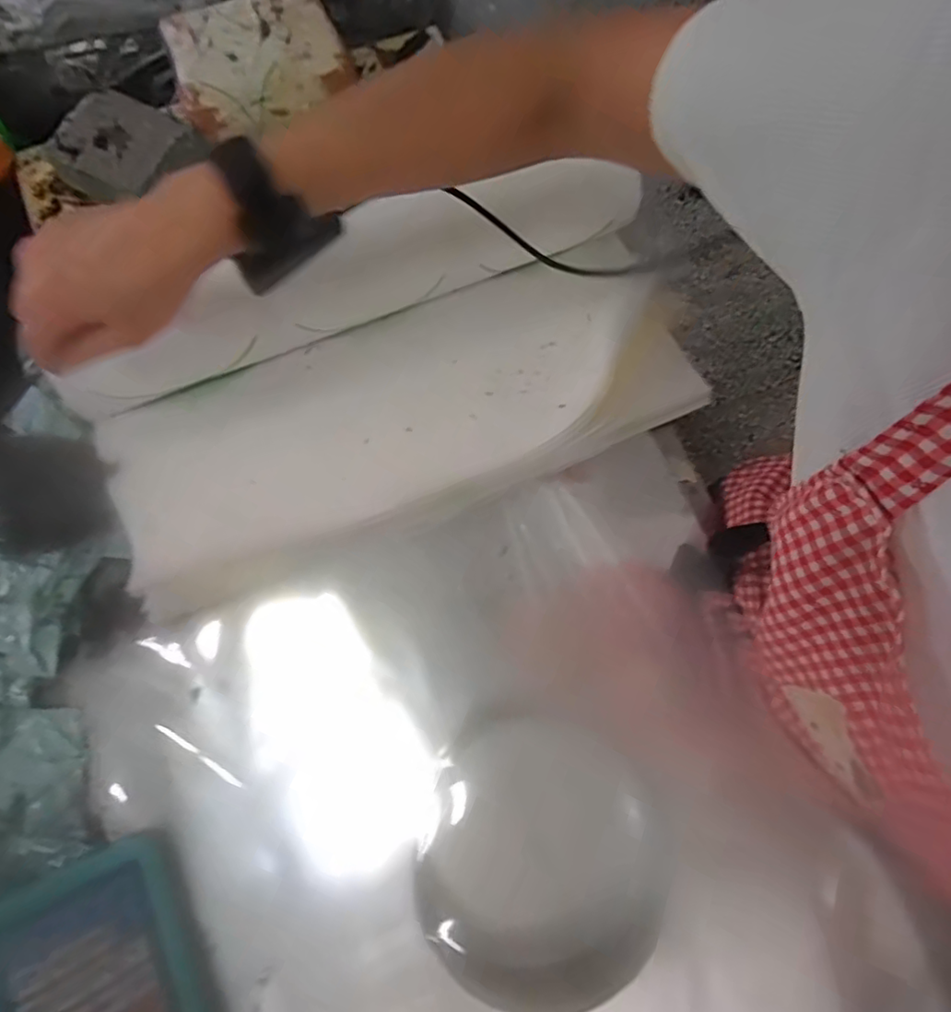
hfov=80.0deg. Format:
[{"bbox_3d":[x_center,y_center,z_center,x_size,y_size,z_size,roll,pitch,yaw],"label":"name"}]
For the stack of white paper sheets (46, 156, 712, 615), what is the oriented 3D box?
[{"bbox_3d":[-0.065,-0.114,0.453,0.490,0.080,0.244,-22,81,-5],"label":"stack of white paper sheets"}]

